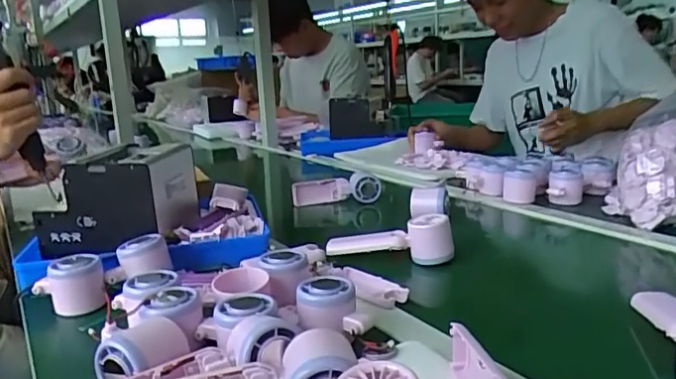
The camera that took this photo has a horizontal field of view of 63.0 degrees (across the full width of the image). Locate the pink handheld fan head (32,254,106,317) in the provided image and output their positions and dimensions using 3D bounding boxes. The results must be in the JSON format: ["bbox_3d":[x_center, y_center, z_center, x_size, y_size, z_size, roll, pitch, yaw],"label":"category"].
[{"bbox_3d":[-0.302,0.109,0.622,0.071,0.057,0.056,-10,15,-26],"label":"pink handheld fan head"}]

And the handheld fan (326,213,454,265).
[{"bbox_3d":[0.069,0.065,0.745,0.165,0.058,0.046,0,13,12],"label":"handheld fan"}]

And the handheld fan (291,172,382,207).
[{"bbox_3d":[-0.004,0.000,1.052,0.166,0.060,0.038,-3,13,2],"label":"handheld fan"}]

